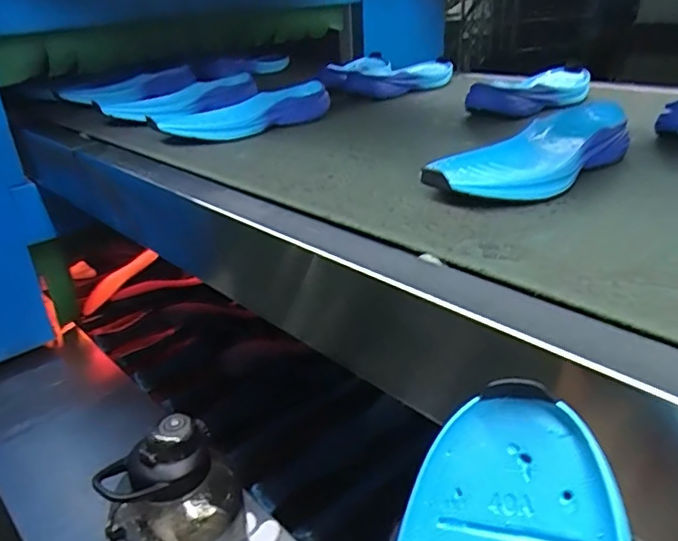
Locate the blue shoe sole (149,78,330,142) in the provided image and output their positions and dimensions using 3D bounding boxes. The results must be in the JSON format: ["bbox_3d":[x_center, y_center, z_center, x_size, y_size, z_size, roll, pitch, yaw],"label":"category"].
[{"bbox_3d":[-0.135,-0.226,0.812,0.262,0.045,0.093,-27,34,-36],"label":"blue shoe sole"}]

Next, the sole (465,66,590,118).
[{"bbox_3d":[0.304,-0.278,0.880,0.099,0.036,0.264,21,37,40],"label":"sole"}]

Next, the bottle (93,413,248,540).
[{"bbox_3d":[-0.157,0.254,0.574,0.142,0.217,0.098,-18,30,-24],"label":"bottle"}]

